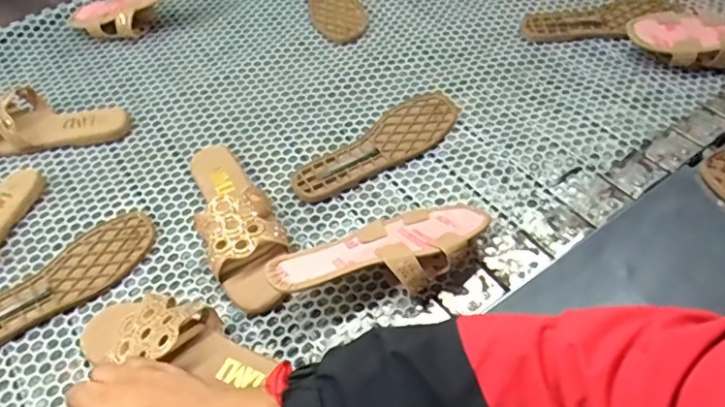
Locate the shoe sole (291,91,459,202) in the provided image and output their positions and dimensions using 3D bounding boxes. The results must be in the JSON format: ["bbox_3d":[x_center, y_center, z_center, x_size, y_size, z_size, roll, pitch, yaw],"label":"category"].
[{"bbox_3d":[0.025,-0.074,0.720,0.251,0.010,0.082,-36,58,-23],"label":"shoe sole"}]

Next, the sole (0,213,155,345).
[{"bbox_3d":[-0.351,0.094,0.623,0.244,0.012,0.082,-37,59,-23],"label":"sole"}]

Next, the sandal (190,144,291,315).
[{"bbox_3d":[-0.151,0.007,0.639,0.091,0.065,0.246,-22,54,-12],"label":"sandal"}]

